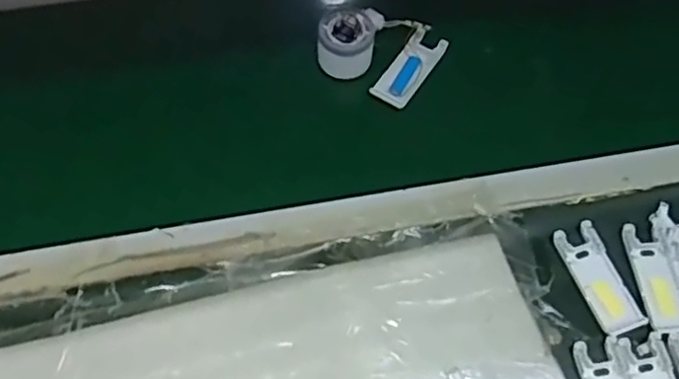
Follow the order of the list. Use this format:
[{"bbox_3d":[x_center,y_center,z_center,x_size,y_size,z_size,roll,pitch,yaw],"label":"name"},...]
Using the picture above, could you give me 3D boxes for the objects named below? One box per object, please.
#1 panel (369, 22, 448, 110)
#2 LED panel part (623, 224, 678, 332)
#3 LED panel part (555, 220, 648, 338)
[{"bbox_3d":[0.077,-0.131,0.704,0.042,0.011,0.099,33,70,-1],"label":"panel"},{"bbox_3d":[0.296,0.081,0.599,0.043,0.004,0.102,-2,63,-3],"label":"LED panel part"},{"bbox_3d":[0.239,0.081,0.597,0.042,0.004,0.104,-18,65,-11],"label":"LED panel part"}]

